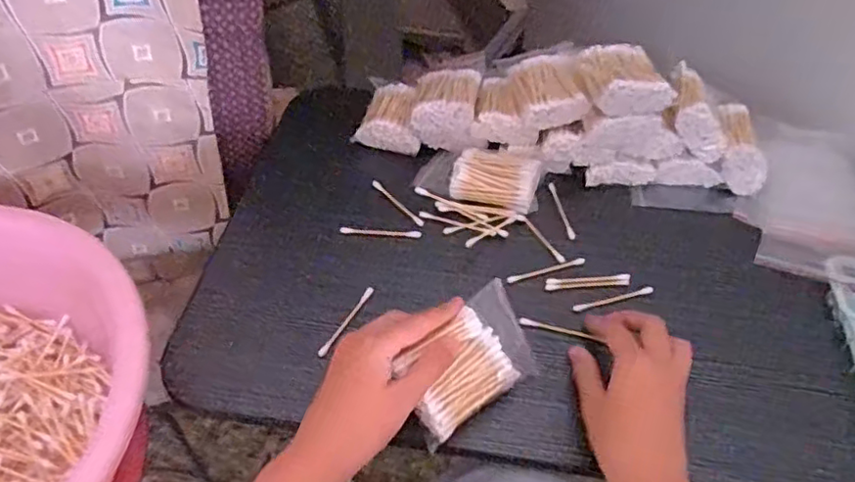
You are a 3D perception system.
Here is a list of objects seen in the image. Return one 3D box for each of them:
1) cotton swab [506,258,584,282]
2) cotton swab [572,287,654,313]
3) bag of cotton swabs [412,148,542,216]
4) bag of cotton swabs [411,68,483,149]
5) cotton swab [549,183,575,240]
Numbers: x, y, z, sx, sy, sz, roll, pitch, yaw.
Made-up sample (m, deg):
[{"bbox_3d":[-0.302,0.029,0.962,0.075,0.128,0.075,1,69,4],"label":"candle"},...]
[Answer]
[{"bbox_3d":[0.099,0.024,0.516,0.071,0.004,0.007,-13,50,-14],"label":"cotton swab"},{"bbox_3d":[0.148,0.046,0.497,0.069,0.005,0.007,-11,50,-12],"label":"cotton swab"},{"bbox_3d":[0.049,-0.063,0.571,0.106,0.035,0.064,10,49,6],"label":"bag of cotton swabs"},{"bbox_3d":[0.019,-0.132,0.593,0.063,0.042,0.075,9,49,5],"label":"bag of cotton swabs"},{"bbox_3d":[0.121,-0.028,0.562,0.008,0.004,0.069,-6,49,-8],"label":"cotton swab"}]

